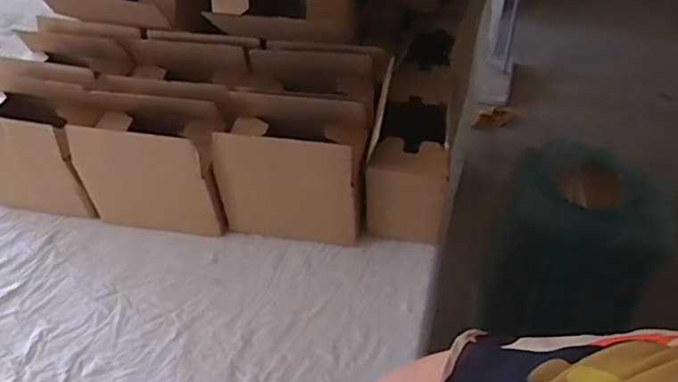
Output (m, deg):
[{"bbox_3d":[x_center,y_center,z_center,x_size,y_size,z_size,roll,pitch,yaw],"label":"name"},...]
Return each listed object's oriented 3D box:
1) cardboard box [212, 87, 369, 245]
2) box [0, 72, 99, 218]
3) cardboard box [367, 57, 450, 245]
[{"bbox_3d":[-0.070,-0.038,0.988,0.226,0.219,0.134,7,48,8],"label":"cardboard box"},{"bbox_3d":[-0.544,-0.084,1.067,0.228,0.209,0.151,6,48,7],"label":"box"},{"bbox_3d":[0.117,-0.038,0.982,0.126,0.168,0.196,8,49,9],"label":"cardboard box"}]

